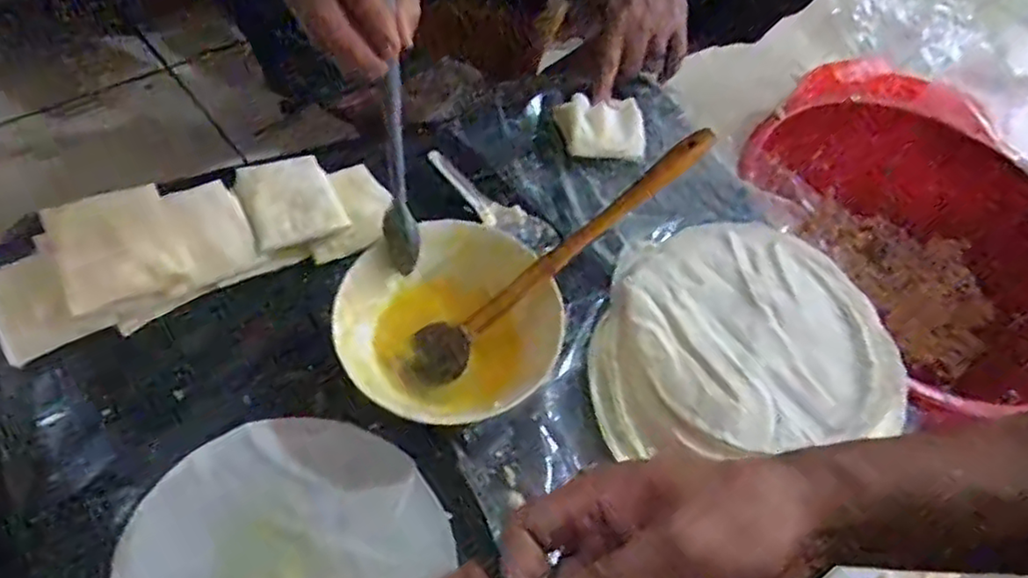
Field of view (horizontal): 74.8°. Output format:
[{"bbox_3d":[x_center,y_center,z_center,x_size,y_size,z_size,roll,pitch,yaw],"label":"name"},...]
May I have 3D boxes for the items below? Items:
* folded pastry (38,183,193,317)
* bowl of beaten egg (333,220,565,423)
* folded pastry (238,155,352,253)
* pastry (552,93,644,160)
[{"bbox_3d":[-0.260,-0.029,0.438,0.069,0.017,0.074,-21,81,-21],"label":"folded pastry"},{"bbox_3d":[-0.044,0.028,0.471,0.147,0.060,0.137,6,57,-9],"label":"bowl of beaten egg"},{"bbox_3d":[-0.170,-0.068,0.510,0.065,0.011,0.078,-21,64,-23],"label":"folded pastry"},{"bbox_3d":[0.084,-0.154,0.636,0.080,0.025,0.080,-5,55,-8],"label":"pastry"}]

